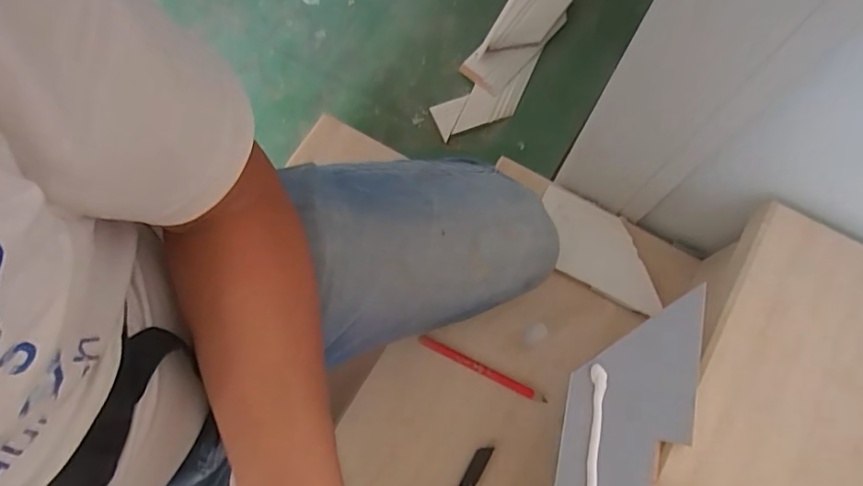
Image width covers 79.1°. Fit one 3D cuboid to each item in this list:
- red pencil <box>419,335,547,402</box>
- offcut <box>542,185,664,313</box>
[{"bbox_3d":[0.058,0.146,0.603,0.156,0.007,0.014,26,73,7],"label":"red pencil"},{"bbox_3d":[0.209,0.006,0.646,0.173,0.014,0.104,28,72,6],"label":"offcut"}]

